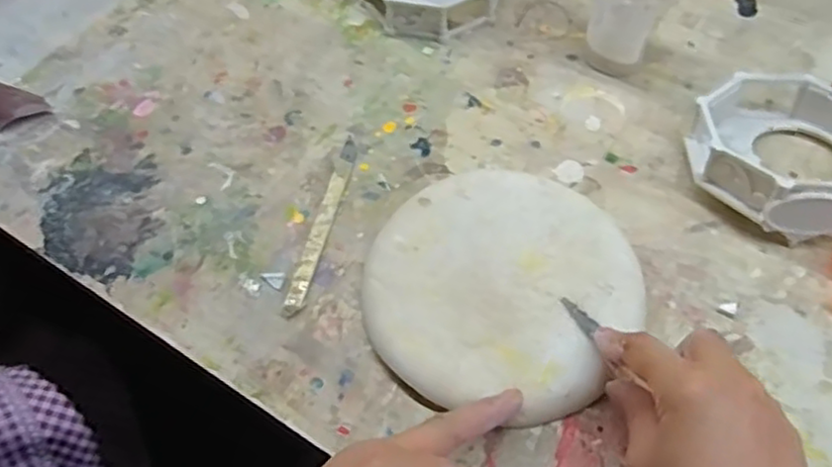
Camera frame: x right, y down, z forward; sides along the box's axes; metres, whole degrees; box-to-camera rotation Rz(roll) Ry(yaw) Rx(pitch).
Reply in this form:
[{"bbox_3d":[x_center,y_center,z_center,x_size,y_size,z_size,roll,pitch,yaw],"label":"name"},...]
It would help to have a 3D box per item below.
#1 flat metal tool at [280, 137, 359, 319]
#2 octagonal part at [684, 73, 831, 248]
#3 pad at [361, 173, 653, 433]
[{"bbox_3d":[-0.061,-0.008,0.455,0.013,0.004,0.143,9,57,9],"label":"flat metal tool"},{"bbox_3d":[0.245,-0.058,0.450,0.120,0.049,0.116,-37,62,-20],"label":"octagonal part"},{"bbox_3d":[0.049,0.030,0.410,0.154,0.013,0.154,-1,56,2],"label":"pad"}]

